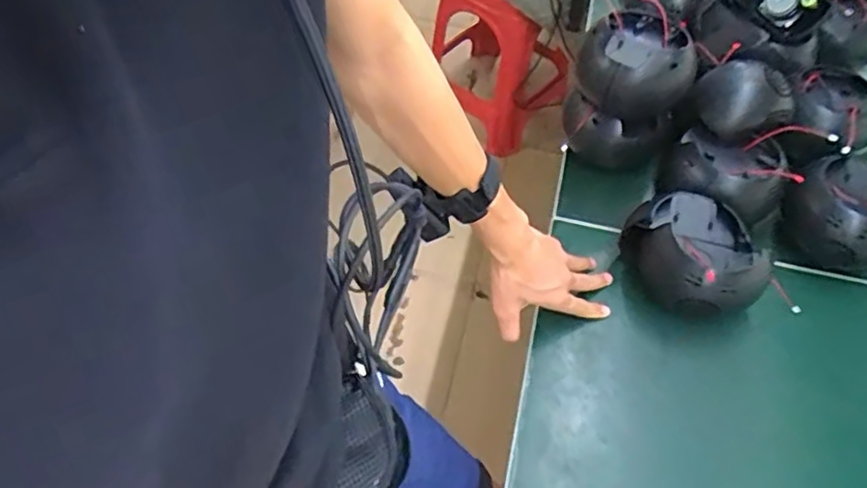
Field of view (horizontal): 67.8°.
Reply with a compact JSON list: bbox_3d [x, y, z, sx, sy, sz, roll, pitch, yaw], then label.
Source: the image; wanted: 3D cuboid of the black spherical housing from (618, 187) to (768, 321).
[{"bbox_3d":[0.283,0.022,0.715,0.110,0.092,0.146,-17,57,-14],"label":"black spherical housing"}]

